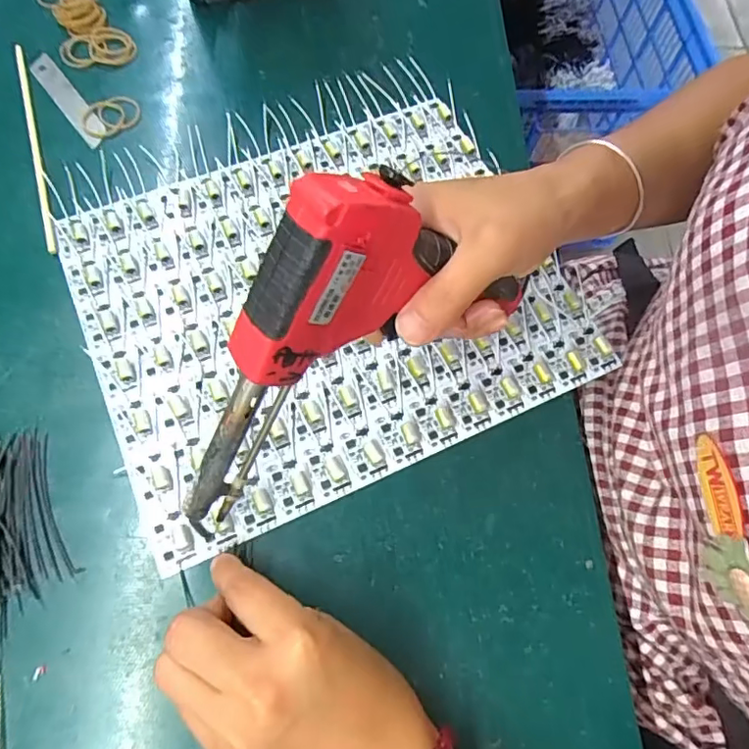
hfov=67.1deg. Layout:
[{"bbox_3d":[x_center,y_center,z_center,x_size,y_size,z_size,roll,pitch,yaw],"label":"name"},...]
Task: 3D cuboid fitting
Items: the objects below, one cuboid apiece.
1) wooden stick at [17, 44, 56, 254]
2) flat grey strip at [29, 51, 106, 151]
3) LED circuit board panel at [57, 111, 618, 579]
[{"bbox_3d":[-0.238,-0.164,0.395,0.005,0.007,0.188,-16,69,-9],"label":"wooden stick"},{"bbox_3d":[-0.227,-0.204,0.419,0.018,0.004,0.099,-38,75,-6],"label":"flat grey strip"},{"bbox_3d":[-0.032,-0.052,0.358,0.286,0.010,0.239,-23,70,-11],"label":"LED circuit board panel"}]

